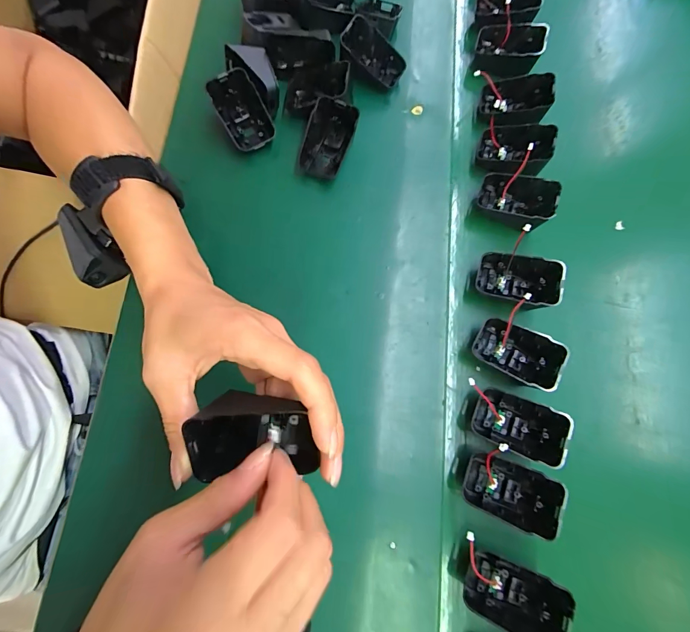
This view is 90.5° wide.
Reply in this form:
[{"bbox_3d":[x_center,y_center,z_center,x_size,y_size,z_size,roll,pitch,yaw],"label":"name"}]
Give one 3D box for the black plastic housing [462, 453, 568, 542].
[{"bbox_3d":[0.130,0.141,0.265,0.067,0.028,0.048,16,76,5],"label":"black plastic housing"}]

